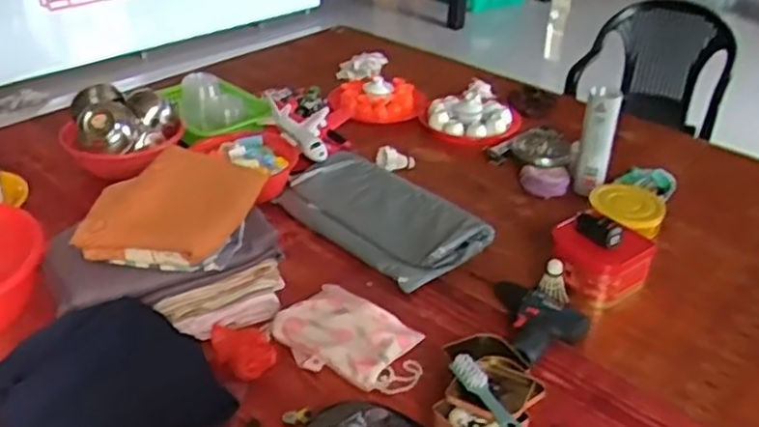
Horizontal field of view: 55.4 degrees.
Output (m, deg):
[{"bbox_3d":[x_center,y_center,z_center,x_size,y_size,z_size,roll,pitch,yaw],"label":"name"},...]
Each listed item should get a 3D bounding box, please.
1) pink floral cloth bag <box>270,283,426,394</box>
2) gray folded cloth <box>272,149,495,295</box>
[{"bbox_3d":[-0.040,0.198,1.158,0.248,0.050,0.175,22,38,28],"label":"pink floral cloth bag"},{"bbox_3d":[-0.003,-0.005,1.470,0.246,0.077,0.434,-23,40,-33],"label":"gray folded cloth"}]

